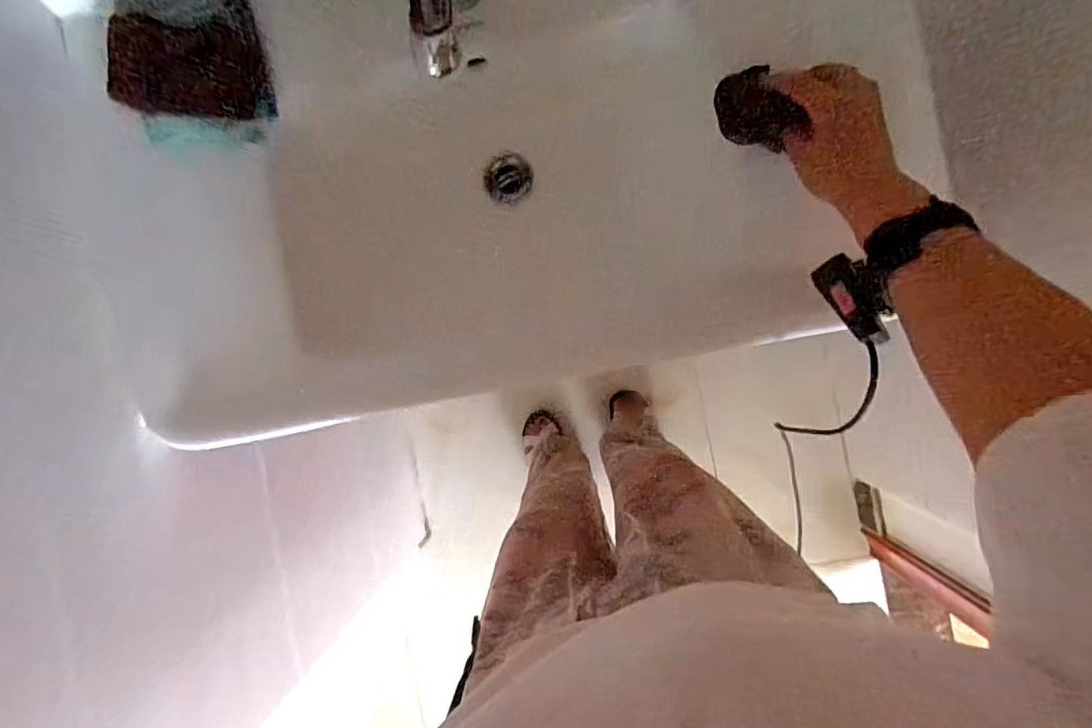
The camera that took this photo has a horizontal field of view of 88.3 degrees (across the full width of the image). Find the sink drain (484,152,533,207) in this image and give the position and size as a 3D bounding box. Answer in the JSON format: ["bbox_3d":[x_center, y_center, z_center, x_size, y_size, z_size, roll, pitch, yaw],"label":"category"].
[{"bbox_3d":[-0.046,-0.234,0.712,0.062,0.008,0.069,-9,136,-4],"label":"sink drain"}]

